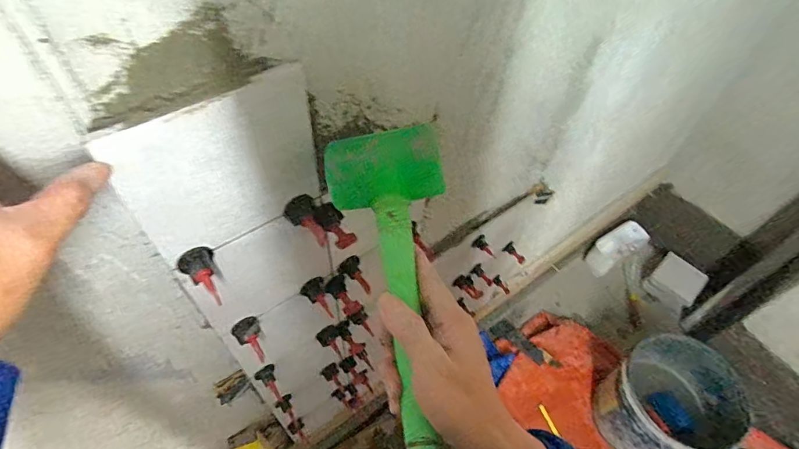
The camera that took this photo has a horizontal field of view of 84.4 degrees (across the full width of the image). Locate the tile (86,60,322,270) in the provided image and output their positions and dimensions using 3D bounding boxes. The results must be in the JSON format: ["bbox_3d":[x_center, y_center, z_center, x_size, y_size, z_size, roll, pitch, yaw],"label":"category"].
[{"bbox_3d":[-0.133,-0.041,0.348,0.146,0.141,0.009,-31,61,-24],"label":"tile"}]

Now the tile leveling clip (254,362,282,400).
[{"bbox_3d":[-0.182,0.222,0.621,0.028,0.021,0.047,-27,93,-21],"label":"tile leveling clip"}]

